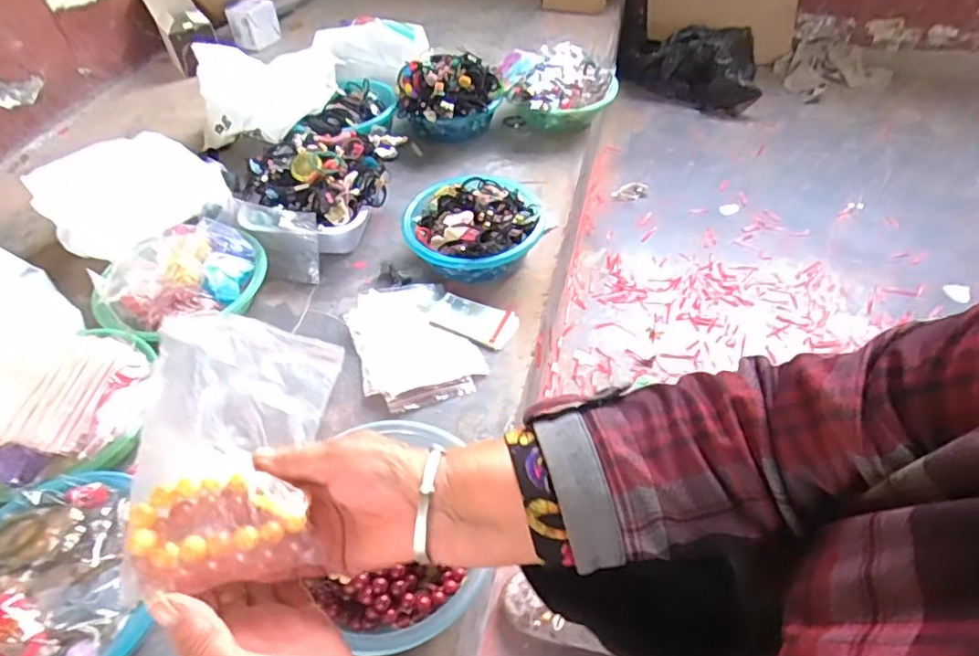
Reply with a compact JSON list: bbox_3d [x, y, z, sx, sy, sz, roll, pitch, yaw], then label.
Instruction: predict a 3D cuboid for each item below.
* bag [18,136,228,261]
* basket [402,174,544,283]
[{"bbox_3d":[-0.620,-0.244,1.010,0.287,0.096,0.235,-29,53,-22],"label":"bag"},{"bbox_3d":[-0.020,-0.156,0.937,0.220,0.086,0.213,-2,47,1],"label":"basket"}]

